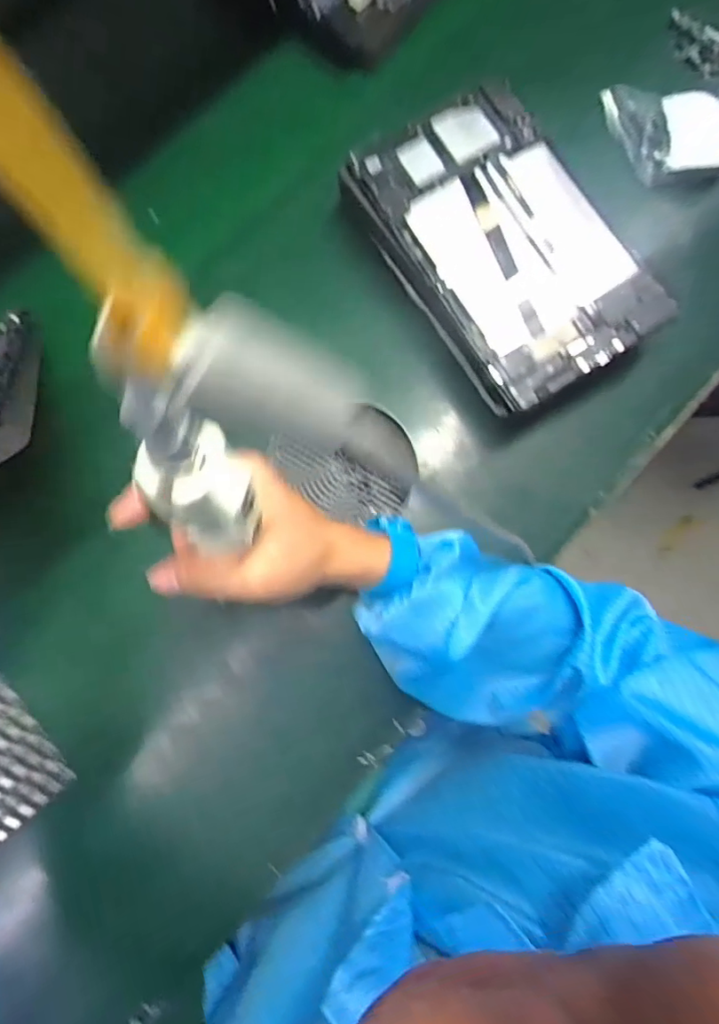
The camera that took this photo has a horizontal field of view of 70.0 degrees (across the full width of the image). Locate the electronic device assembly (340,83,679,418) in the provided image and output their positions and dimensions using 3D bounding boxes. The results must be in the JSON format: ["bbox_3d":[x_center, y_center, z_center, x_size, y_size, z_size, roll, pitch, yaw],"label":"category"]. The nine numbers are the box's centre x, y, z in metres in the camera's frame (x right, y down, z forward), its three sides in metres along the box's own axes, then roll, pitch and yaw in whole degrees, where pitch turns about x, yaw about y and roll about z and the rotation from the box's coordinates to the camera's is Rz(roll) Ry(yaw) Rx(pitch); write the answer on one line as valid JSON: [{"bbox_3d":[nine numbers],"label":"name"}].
[{"bbox_3d":[0.113,-0.206,0.410,0.153,0.044,0.241,-31,82,-6],"label":"electronic device assembly"}]

